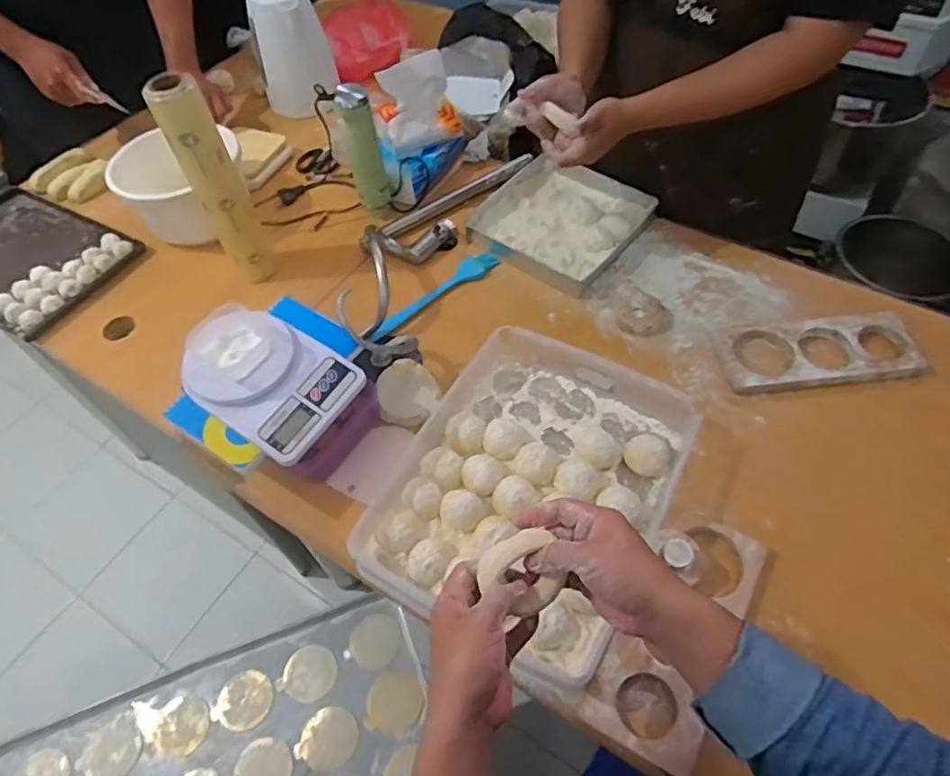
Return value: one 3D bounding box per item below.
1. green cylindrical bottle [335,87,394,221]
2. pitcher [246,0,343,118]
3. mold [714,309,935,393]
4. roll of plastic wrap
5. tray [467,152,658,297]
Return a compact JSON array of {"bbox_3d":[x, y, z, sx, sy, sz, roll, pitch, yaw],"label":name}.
[{"bbox_3d":[-0.178,-0.376,0.963,0.054,0.217,0.053,-3,55,4],"label":"green cylindrical bottle"},{"bbox_3d":[-0.368,-0.685,1.193,0.148,0.196,0.161,-19,56,-8],"label":"pitcher"},{"bbox_3d":[0.474,-0.054,0.818,0.269,0.029,0.112,-7,55,0],"label":"mold"},{"bbox_3d":[-0.365,-0.281,0.862,0.065,0.316,0.054,-25,57,-12],"label":"roll of plastic wrap"},{"bbox_3d":[0.141,-0.278,0.985,0.231,0.041,0.235,32,64,24],"label":"tray"}]

